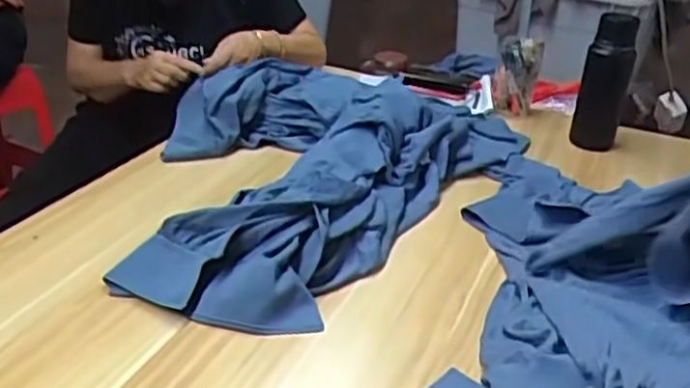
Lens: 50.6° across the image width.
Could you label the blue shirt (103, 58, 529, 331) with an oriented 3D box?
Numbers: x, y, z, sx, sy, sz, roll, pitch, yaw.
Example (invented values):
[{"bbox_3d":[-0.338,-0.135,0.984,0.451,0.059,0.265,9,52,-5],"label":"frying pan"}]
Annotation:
[{"bbox_3d":[-0.075,-0.062,1.118,0.444,0.122,0.723,20,32,28],"label":"blue shirt"}]

